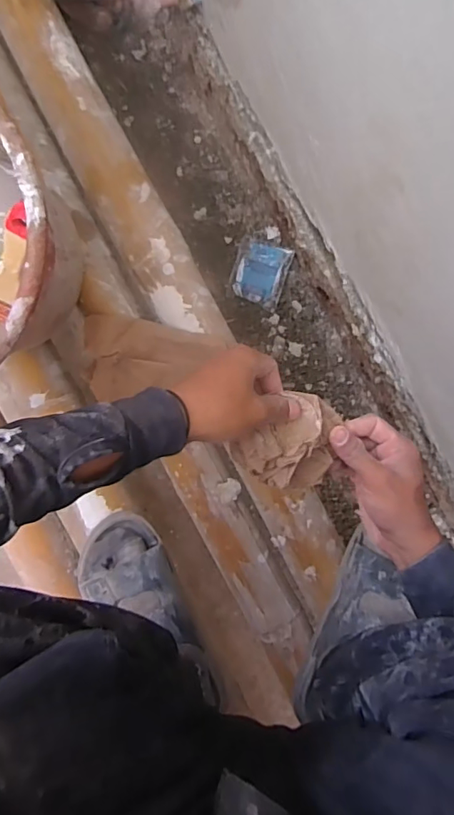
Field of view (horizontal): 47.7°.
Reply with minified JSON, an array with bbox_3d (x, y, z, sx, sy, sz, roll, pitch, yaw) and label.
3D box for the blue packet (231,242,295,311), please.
[{"bbox_3d":[0.055,-0.220,0.847,0.084,0.009,0.097,18,96,1],"label":"blue packet"}]

